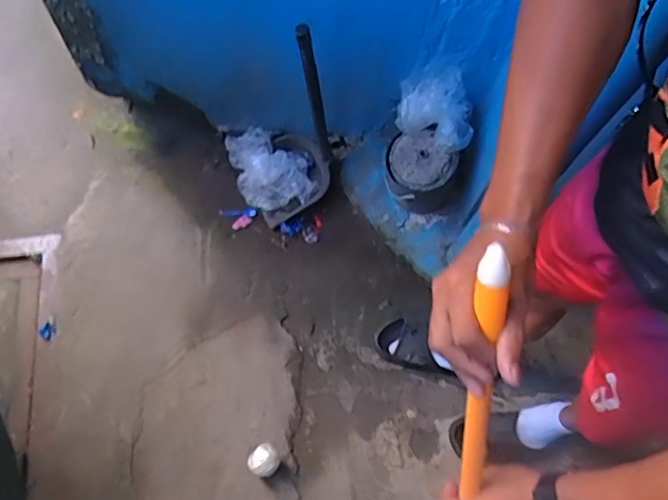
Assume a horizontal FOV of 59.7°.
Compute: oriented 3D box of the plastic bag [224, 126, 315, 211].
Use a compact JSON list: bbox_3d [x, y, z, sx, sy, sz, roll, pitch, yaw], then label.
[{"bbox_3d":[-0.190,-0.244,1.751,0.220,0.093,0.271,-17,68,-8],"label":"plastic bag"}]

